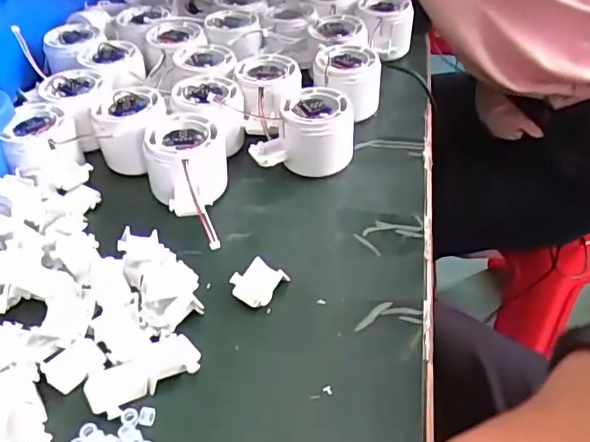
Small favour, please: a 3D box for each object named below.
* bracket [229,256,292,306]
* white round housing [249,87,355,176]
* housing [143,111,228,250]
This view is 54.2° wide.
[{"bbox_3d":[-0.024,0.039,0.367,0.029,0.009,0.031,28,63,18],"label":"bracket"},{"bbox_3d":[0.008,-0.065,0.453,0.059,0.050,0.079,35,51,30],"label":"white round housing"},{"bbox_3d":[-0.077,-0.034,0.416,0.060,0.044,0.094,-3,43,-7],"label":"housing"}]

